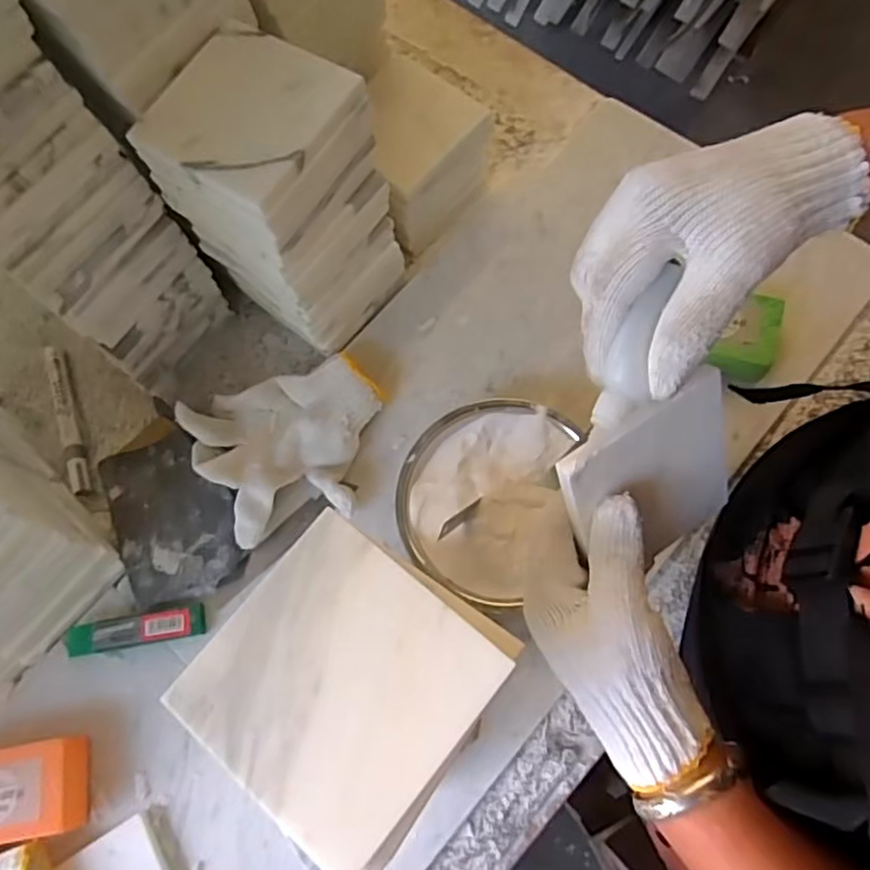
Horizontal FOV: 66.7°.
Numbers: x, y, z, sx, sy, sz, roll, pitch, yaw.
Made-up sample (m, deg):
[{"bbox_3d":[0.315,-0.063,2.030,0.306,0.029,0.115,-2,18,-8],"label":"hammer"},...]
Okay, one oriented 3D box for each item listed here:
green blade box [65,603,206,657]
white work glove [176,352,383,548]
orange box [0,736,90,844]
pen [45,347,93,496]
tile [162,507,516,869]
[{"bbox_3d":[-0.223,0.145,0.491,0.103,0.011,0.022,-10,70,-1],"label":"green blade box"},{"bbox_3d":[-0.110,0.010,0.516,0.141,0.042,0.118,-20,71,-4],"label":"white work glove"},{"bbox_3d":[-0.289,0.244,0.451,0.102,0.028,0.059,-10,70,-1],"label":"orange box"},{"bbox_3d":[-0.317,-0.015,0.568,0.017,0.012,0.144,-20,71,-5],"label":"pen"},{"bbox_3d":[-0.038,0.097,0.258,0.098,0.005,0.098,38,76,14],"label":"tile"}]

